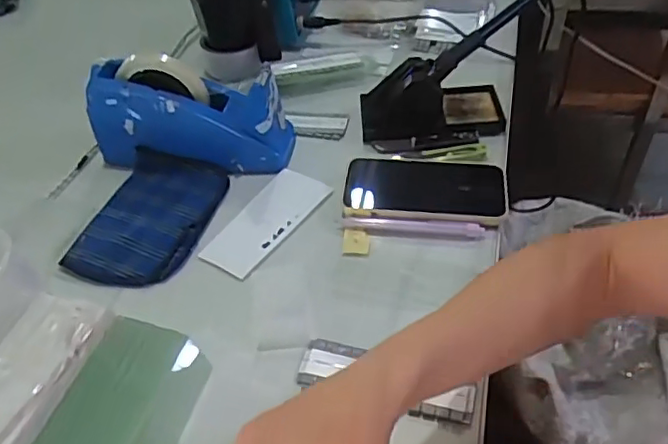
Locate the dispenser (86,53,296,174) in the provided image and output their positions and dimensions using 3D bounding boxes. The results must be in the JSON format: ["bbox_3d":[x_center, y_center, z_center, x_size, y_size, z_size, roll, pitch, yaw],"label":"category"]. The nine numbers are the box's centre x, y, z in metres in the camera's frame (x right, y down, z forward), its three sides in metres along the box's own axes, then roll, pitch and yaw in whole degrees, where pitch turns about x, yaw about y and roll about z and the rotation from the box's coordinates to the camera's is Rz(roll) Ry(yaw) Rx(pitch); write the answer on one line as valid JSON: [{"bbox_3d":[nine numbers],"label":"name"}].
[{"bbox_3d":[-0.151,-0.110,0.631,0.216,0.128,0.068,9,46,-3],"label":"dispenser"}]

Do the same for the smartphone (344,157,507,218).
[{"bbox_3d":[0.090,-0.035,0.596,0.160,0.013,0.080,4,47,9],"label":"smartphone"}]

